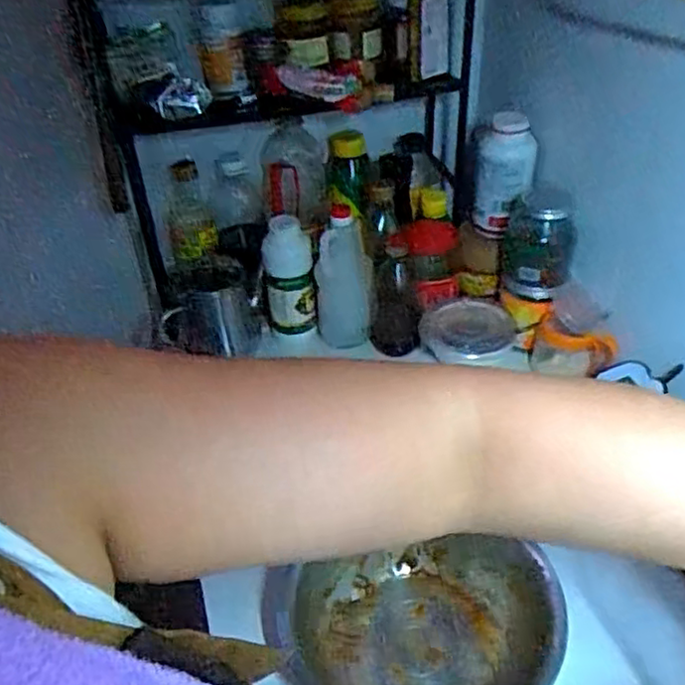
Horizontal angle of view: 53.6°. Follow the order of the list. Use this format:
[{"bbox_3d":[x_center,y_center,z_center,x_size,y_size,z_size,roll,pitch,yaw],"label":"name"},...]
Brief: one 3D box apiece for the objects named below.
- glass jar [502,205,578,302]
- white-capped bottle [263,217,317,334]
[{"bbox_3d":[0.273,-0.134,0.948,0.087,0.119,0.088,5,41,5],"label":"glass jar"},{"bbox_3d":[-0.077,-0.097,0.985,0.070,0.165,0.059,-7,41,-8],"label":"white-capped bottle"}]

